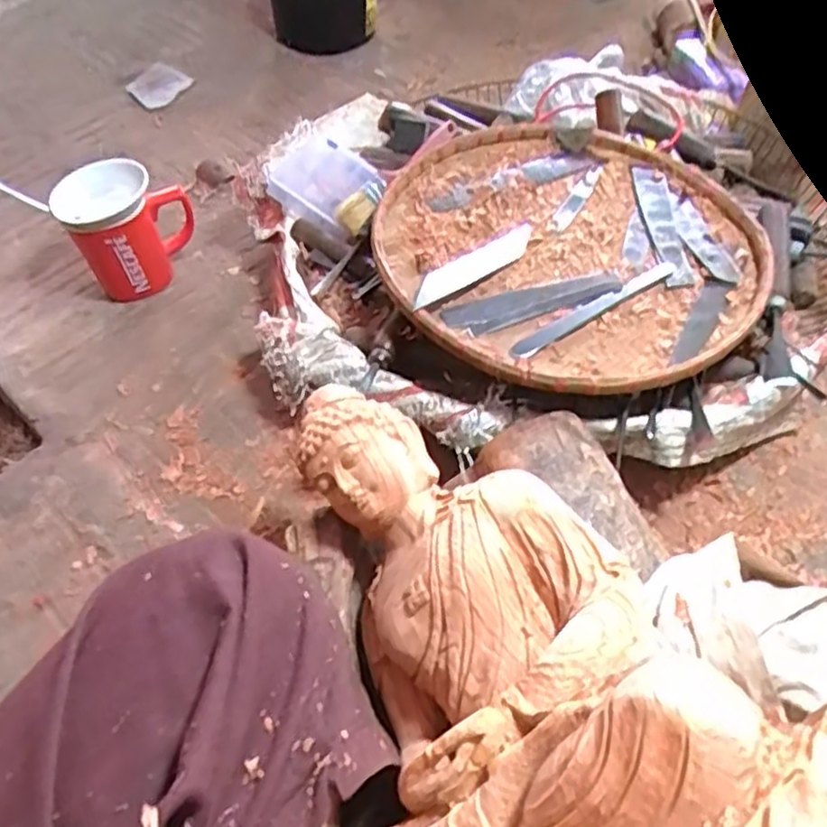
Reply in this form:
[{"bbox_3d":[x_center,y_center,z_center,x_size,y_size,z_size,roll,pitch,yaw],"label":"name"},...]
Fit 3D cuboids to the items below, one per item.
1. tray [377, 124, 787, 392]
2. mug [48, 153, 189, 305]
[{"bbox_3d":[0.121,-0.129,0.547,0.286,0.050,0.296,-2,52,3],"label":"tray"},{"bbox_3d":[-0.268,-0.177,0.669,0.111,0.105,0.077,-30,56,-18],"label":"mug"}]

